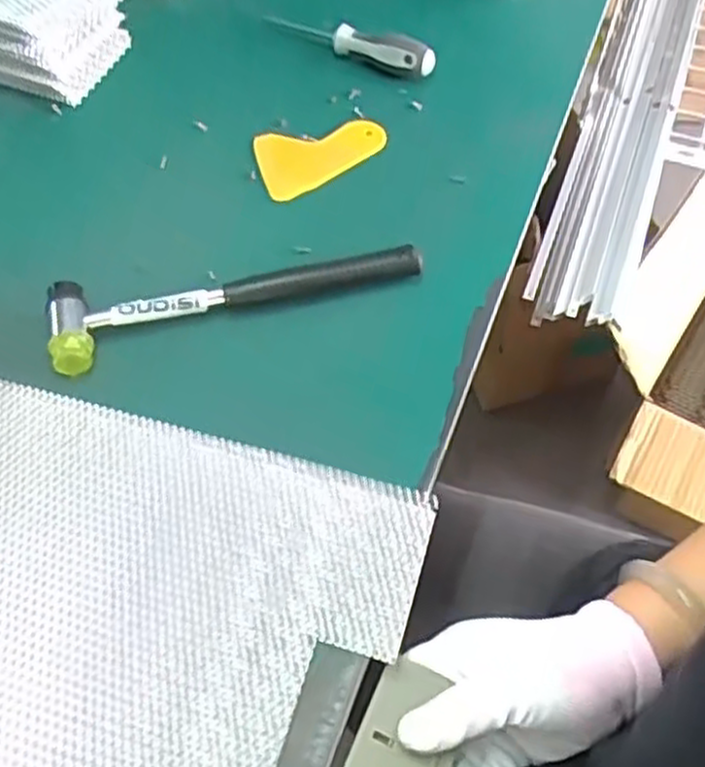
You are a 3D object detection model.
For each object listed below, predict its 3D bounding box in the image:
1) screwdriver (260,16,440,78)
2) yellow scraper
[{"bbox_3d":[-0.004,-0.286,0.644,0.151,0.030,0.021,26,61,15],"label":"screwdriver"},{"bbox_3d":[-0.021,-0.176,0.588,0.100,0.009,0.068,-14,59,-9],"label":"yellow scraper"}]

